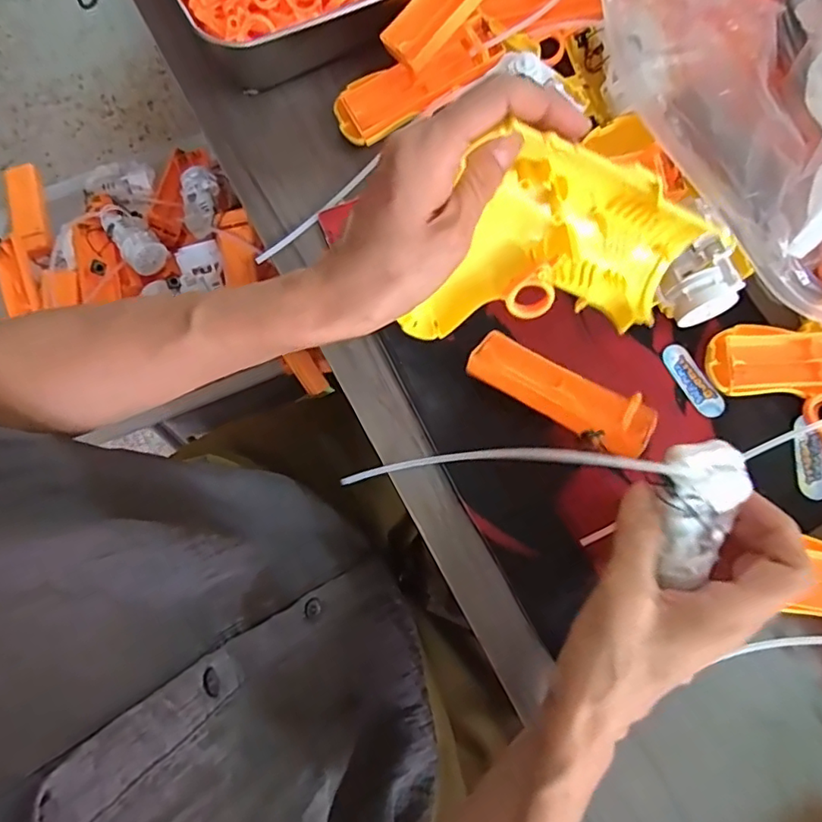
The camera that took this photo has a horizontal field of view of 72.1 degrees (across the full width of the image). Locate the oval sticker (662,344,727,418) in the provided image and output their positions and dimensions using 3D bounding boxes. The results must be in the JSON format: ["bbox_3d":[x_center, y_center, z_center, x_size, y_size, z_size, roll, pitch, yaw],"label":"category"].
[{"bbox_3d":[0.181,-0.019,0.362,0.018,0.004,0.052,-30,75,-3],"label":"oval sticker"}]

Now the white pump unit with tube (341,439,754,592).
[{"bbox_3d":[0.058,0.042,0.307,0.212,0.040,0.064,5,75,28],"label":"white pump unit with tube"}]

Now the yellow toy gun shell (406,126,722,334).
[{"bbox_3d":[0.075,-0.069,0.286,0.124,0.115,0.034,14,34,-10],"label":"yellow toy gun shell"}]

